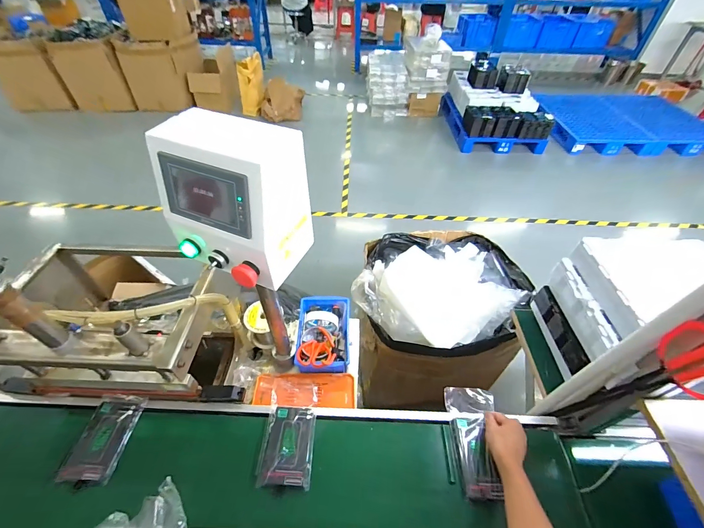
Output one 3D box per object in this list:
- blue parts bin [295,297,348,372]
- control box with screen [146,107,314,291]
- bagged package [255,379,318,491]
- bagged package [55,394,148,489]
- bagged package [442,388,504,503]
[{"bbox_3d":[-0.073,0.183,0.844,0.137,0.067,0.217,1,48,0],"label":"blue parts bin"},{"bbox_3d":[-0.176,-0.093,0.474,0.183,0.192,0.146,22,51,18],"label":"control box with screen"},{"bbox_3d":[-0.125,0.334,0.650,0.101,0.027,0.196,2,48,1],"label":"bagged package"},{"bbox_3d":[-0.488,0.341,0.634,0.099,0.026,0.160,2,48,1],"label":"bagged package"},{"bbox_3d":[0.238,0.336,0.619,0.089,0.024,0.194,4,46,3],"label":"bagged package"}]

